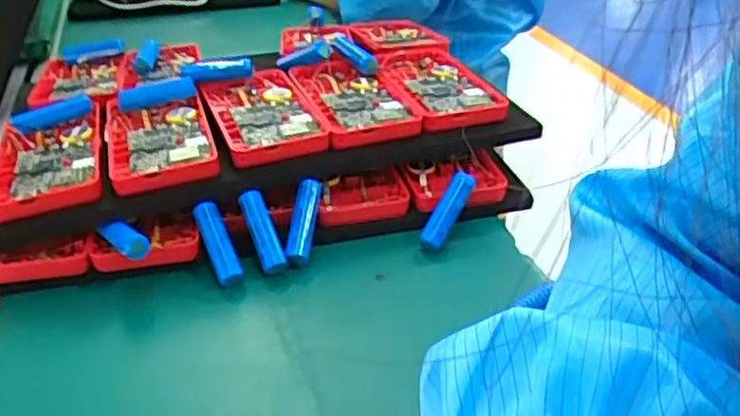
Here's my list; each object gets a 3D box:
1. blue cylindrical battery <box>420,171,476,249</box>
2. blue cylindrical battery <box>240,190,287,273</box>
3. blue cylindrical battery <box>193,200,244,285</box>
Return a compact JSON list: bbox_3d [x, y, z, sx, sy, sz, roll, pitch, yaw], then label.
[{"bbox_3d":[0.048,0.001,0.434,0.011,0.016,0.051,27,84,37],"label":"blue cylindrical battery"},{"bbox_3d":[-0.064,0.014,0.412,0.013,0.050,0.015,-20,-8,-26],"label":"blue cylindrical battery"},{"bbox_3d":[-0.089,0.019,0.406,0.014,0.014,0.051,-18,72,-24],"label":"blue cylindrical battery"}]

